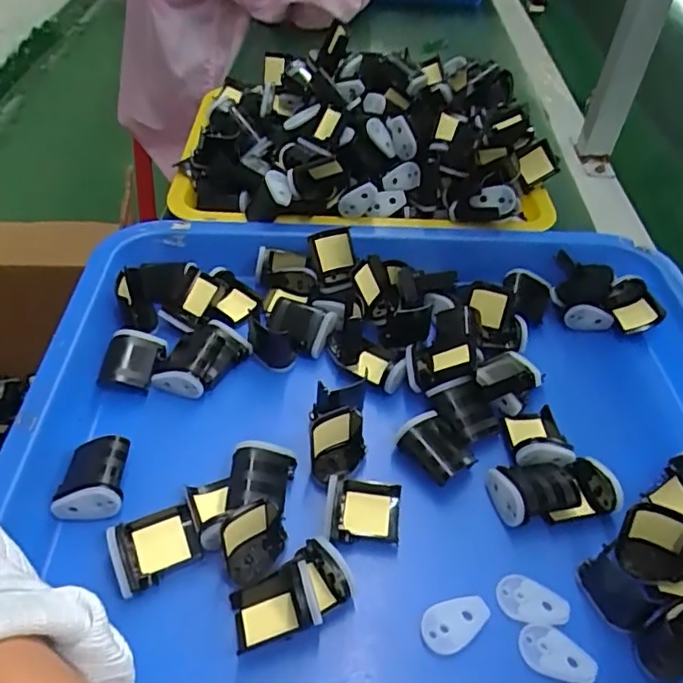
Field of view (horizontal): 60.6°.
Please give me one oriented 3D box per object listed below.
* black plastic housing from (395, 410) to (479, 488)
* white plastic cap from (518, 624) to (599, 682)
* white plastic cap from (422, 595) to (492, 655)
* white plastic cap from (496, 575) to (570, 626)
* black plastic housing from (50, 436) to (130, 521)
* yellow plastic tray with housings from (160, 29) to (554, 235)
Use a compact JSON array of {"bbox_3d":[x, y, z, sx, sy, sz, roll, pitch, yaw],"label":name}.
[{"bbox_3d":[0.056,0.064,0.346,0.033,0.021,0.039,-28,54,-27],"label":"black plastic housing"},{"bbox_3d":[0.103,0.148,0.277,0.035,0.004,0.020,22,49,17],"label":"white plastic cap"},{"bbox_3d":[0.056,0.138,0.286,0.036,0.005,0.021,-21,51,-21],"label":"white plastic cap"},{"bbox_3d":[0.097,0.131,0.294,0.034,0.004,0.021,9,46,6],"label":"white plastic cap"},{"bbox_3d":[-0.138,0.077,0.325,0.036,0.026,0.041,-5,47,-7],"label":"black plastic housing"},{"bbox_3d":[0.020,-0.185,0.521,0.331,0.089,0.204,2,46,-1],"label":"yellow plastic tray with housings"}]

